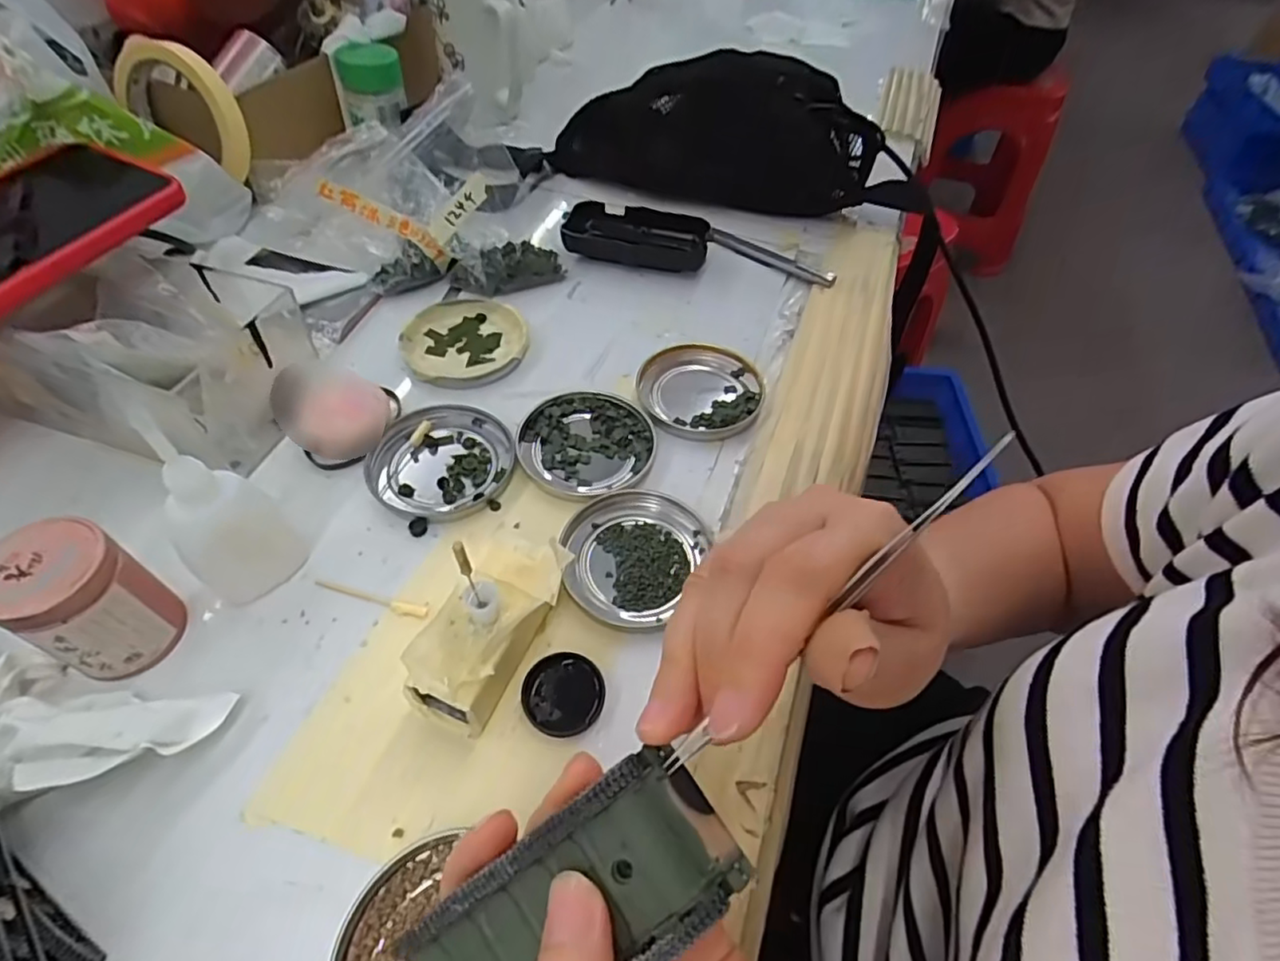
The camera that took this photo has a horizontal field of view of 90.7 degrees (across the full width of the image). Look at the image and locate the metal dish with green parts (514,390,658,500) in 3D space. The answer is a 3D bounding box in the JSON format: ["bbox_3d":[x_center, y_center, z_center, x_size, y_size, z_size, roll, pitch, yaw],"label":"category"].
[{"bbox_3d":[-0.031,-0.023,0.371,0.079,0.007,0.072,2,52,-3],"label":"metal dish with green parts"}]

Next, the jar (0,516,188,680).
[{"bbox_3d":[-0.229,0.051,0.264,0.039,0.063,0.043,26,54,15],"label":"jar"}]

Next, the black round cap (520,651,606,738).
[{"bbox_3d":[-0.034,0.094,0.281,0.035,0.007,0.035,2,52,-3],"label":"black round cap"}]

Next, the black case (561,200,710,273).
[{"bbox_3d":[-0.003,-0.188,0.492,0.108,0.027,0.050,8,52,1],"label":"black case"}]

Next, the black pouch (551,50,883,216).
[{"bbox_3d":[0.064,-0.298,0.537,0.263,0.099,0.063,11,52,4],"label":"black pouch"}]

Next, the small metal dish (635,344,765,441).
[{"bbox_3d":[0.038,-0.057,0.401,0.077,0.010,0.075,2,52,-3],"label":"small metal dish"}]

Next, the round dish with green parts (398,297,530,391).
[{"bbox_3d":[-0.116,-0.091,0.418,0.079,0.012,0.077,2,52,-3],"label":"round dish with green parts"}]

